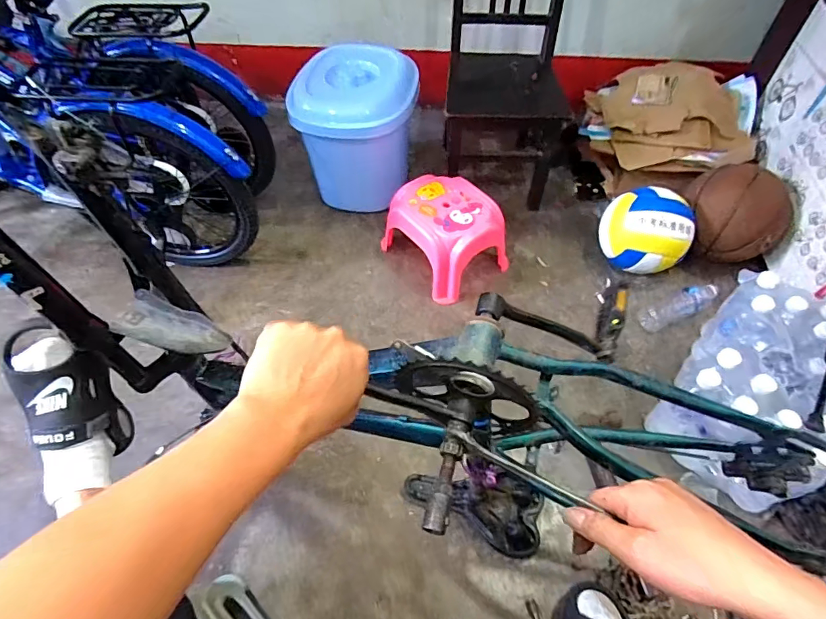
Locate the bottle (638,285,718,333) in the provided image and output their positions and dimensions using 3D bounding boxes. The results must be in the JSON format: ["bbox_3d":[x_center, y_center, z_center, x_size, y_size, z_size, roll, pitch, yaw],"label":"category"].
[{"bbox_3d":[0.625,-0.014,1.096,0.231,0.053,0.060,-25,57,-16],"label":"bottle"}]

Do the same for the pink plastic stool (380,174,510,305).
[{"bbox_3d":[0.077,-0.191,1.170,0.219,0.171,0.270,-33,60,-21],"label":"pink plastic stool"}]

